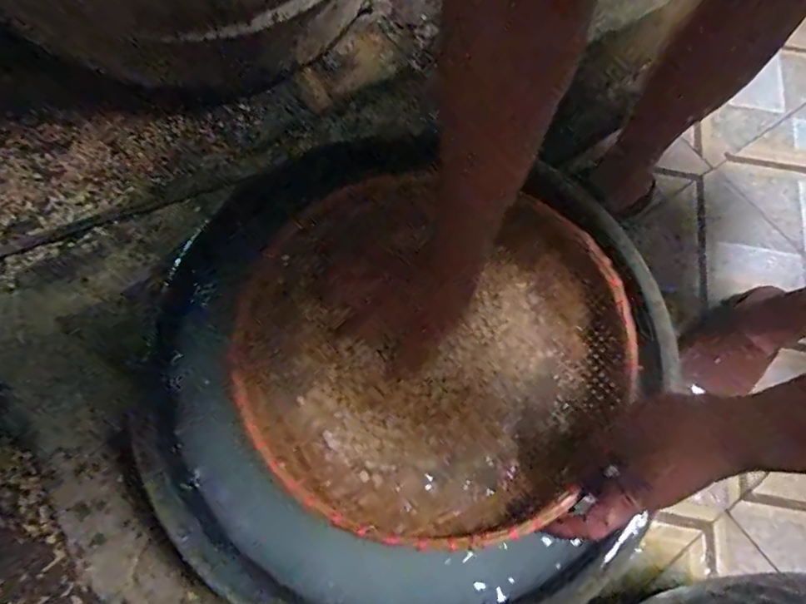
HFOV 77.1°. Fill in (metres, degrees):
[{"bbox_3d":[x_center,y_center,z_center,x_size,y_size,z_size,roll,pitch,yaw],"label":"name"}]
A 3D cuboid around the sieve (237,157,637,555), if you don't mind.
[{"bbox_3d":[0.026,0.029,0.474,0.353,0.058,0.346,0,67,-1],"label":"sieve"}]

